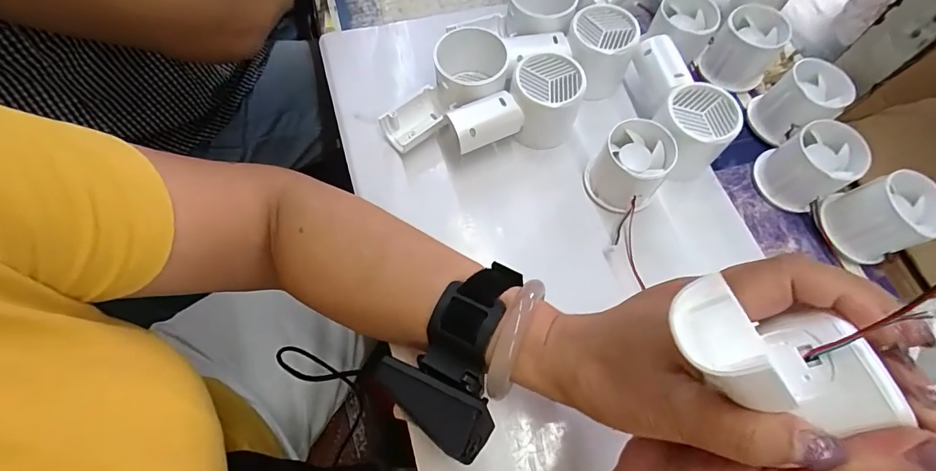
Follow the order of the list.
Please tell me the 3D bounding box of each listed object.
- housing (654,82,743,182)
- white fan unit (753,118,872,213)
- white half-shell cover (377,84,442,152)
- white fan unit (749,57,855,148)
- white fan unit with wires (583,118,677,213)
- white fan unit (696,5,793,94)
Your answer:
[{"bbox_3d":[0.178,-0.081,0.346,0.055,0.051,0.054,-9,67,-6],"label":"housing"},{"bbox_3d":[0.265,-0.054,0.340,0.053,0.054,0.054,1,67,-2],"label":"white fan unit"},{"bbox_3d":[-0.042,-0.091,0.358,0.049,0.028,0.032,-37,73,-16],"label":"white half-shell cover"},{"bbox_3d":[0.277,-0.111,0.366,0.062,0.049,0.054,-33,72,-15],"label":"white fan unit"},{"bbox_3d":[0.125,-0.054,0.334,0.053,0.047,0.053,1,67,-2],"label":"white fan unit with wires"},{"bbox_3d":[0.246,-0.165,0.385,0.055,0.048,0.057,1,67,-2],"label":"white fan unit"}]

